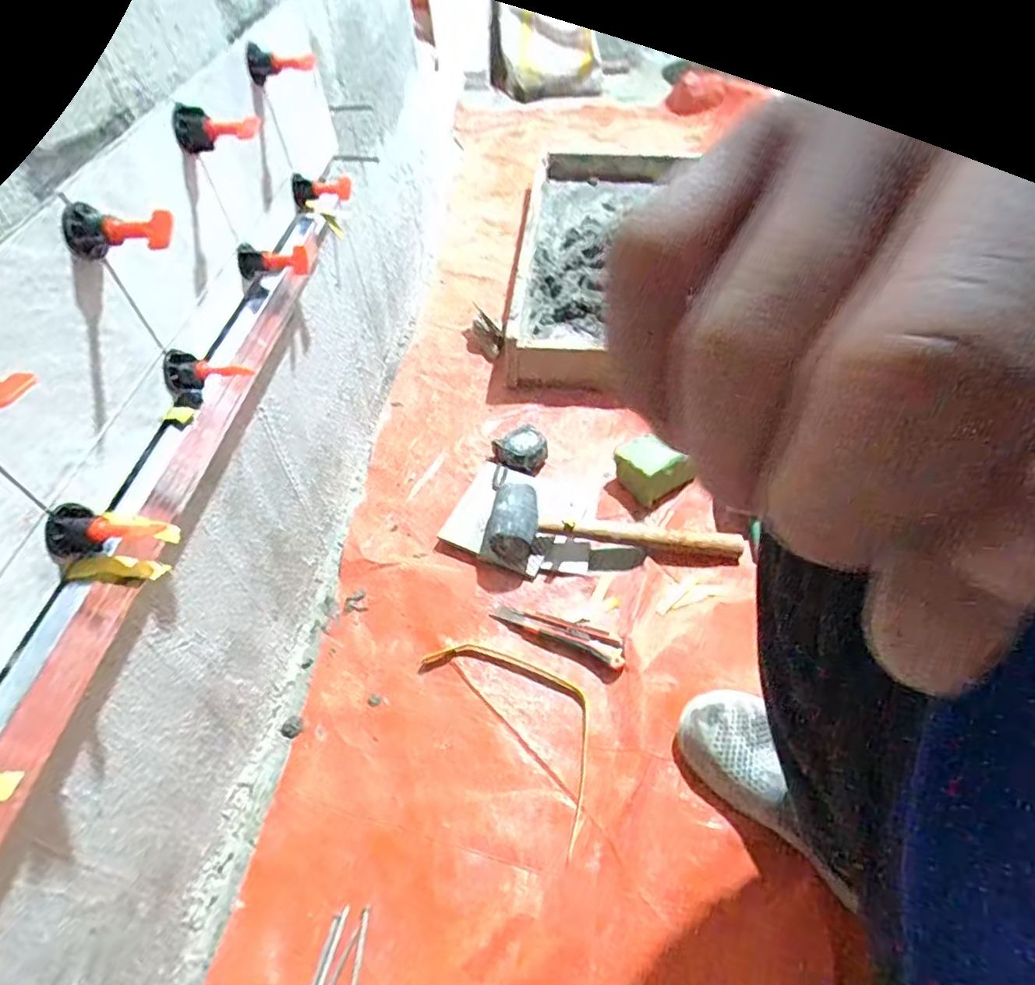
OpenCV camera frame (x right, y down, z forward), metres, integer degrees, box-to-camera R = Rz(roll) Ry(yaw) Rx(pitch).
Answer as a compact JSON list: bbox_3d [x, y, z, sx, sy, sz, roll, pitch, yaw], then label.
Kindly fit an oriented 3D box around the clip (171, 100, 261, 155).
[{"bbox_3d":[-0.231,-0.281,0.455,0.059,0.029,0.025,-12,52,-7],"label":"clip"}]

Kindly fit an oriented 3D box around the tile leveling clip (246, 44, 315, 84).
[{"bbox_3d":[-0.217,-0.397,0.548,0.059,0.028,0.027,-14,53,-9],"label":"tile leveling clip"}]

